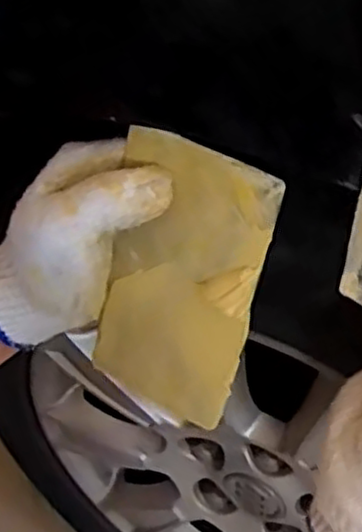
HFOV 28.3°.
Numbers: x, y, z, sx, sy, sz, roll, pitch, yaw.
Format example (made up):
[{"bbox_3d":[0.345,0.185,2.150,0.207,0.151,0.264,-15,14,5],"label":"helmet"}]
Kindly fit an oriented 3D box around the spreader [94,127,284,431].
[{"bbox_3d":[-0.003,0.015,0.375,0.083,0.161,0.009,27,35,21],"label":"spreader"}]

